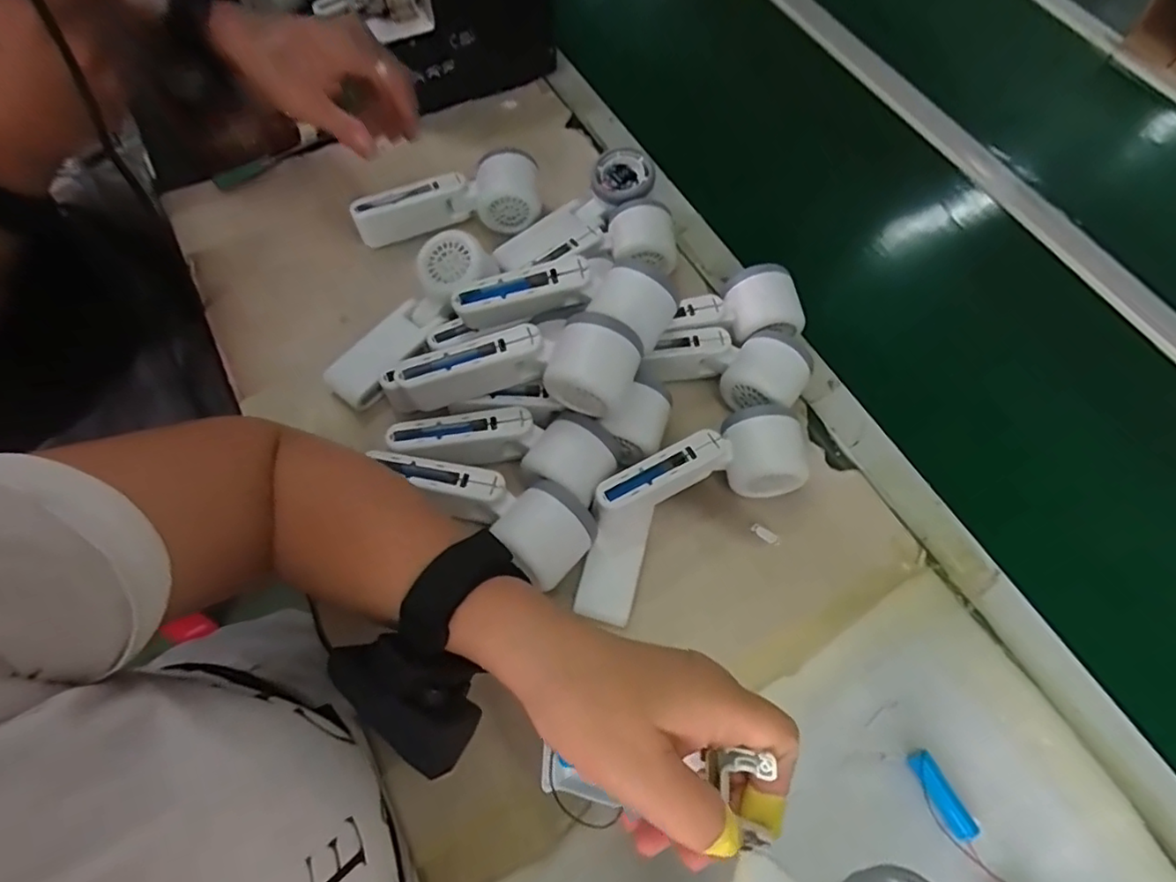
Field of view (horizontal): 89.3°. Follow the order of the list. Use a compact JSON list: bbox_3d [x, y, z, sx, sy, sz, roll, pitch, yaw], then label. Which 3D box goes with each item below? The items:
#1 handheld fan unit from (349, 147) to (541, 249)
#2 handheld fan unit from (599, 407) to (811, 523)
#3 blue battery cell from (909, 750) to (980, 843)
[{"bbox_3d":[-0.129,-0.228,0.551,0.168,0.063,0.053,-8,65,-8],"label":"handheld fan unit"},{"bbox_3d":[0.085,0.022,0.449,0.171,0.056,0.060,-13,64,-8],"label":"handheld fan unit"},{"bbox_3d":[0.225,0.226,0.380,0.017,0.011,0.052,-19,67,-13],"label":"blue battery cell"}]

